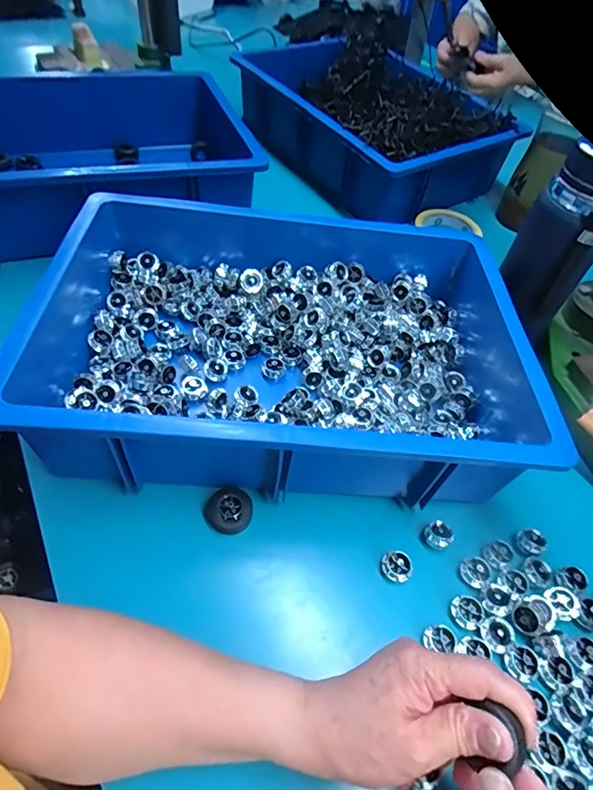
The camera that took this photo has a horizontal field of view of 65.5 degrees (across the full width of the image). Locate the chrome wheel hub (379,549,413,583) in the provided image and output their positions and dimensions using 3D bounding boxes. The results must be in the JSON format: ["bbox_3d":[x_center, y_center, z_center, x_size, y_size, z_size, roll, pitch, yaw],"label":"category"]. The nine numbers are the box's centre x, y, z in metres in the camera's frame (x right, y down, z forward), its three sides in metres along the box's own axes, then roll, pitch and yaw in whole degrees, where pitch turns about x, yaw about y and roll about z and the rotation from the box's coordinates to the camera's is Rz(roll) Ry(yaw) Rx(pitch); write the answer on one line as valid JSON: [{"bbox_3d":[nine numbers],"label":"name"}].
[{"bbox_3d":[0.083,0.142,0.383,0.025,0.012,0.024,3,51,-3],"label":"chrome wheel hub"}]

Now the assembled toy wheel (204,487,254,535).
[{"bbox_3d":[-0.058,0.100,0.399,0.039,0.015,0.037,3,51,-3],"label":"assembled toy wheel"}]

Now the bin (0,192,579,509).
[{"bbox_3d":[-0.017,-0.076,0.476,0.456,0.113,0.357,3,51,-2],"label":"bin"}]

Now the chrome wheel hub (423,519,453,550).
[{"bbox_3d":[0.124,0.123,0.402,0.022,0.013,0.022,3,51,-3],"label":"chrome wheel hub"}]

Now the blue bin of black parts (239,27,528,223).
[{"bbox_3d":[0.127,-0.523,0.873,0.347,0.130,0.499,-29,59,-25],"label":"blue bin of black parts"}]

